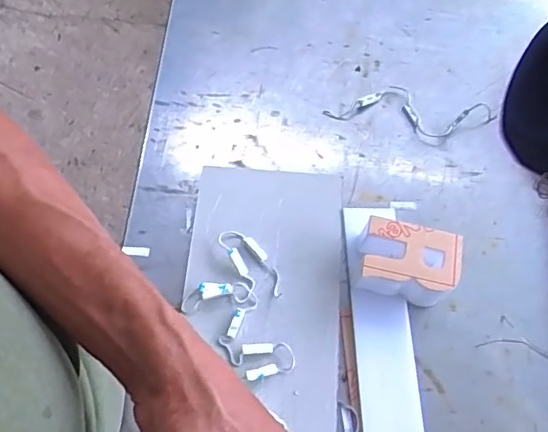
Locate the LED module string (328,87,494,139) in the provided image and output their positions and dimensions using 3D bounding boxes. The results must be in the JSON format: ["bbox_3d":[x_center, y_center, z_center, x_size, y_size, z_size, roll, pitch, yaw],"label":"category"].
[{"bbox_3d":[0.141,-0.111,0.583,0.166,0.011,0.048,12,65,4],"label":"LED module string"}]

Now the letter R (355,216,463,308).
[{"bbox_3d":[0.117,0.041,0.493,0.084,0.048,0.054,15,65,5],"label":"letter R"}]

